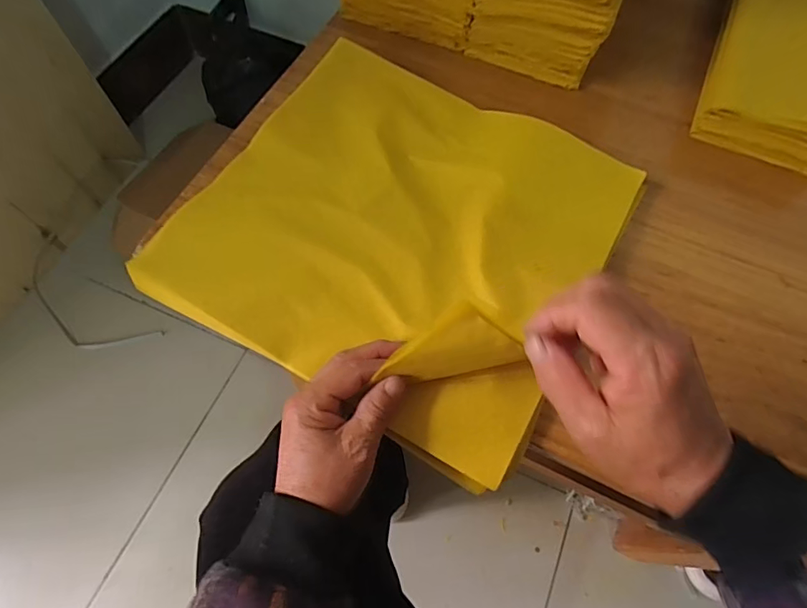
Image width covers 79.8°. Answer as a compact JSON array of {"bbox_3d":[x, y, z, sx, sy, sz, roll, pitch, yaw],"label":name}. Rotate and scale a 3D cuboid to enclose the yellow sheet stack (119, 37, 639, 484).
[{"bbox_3d":[-0.004,-0.075,0.365,0.311,0.068,0.289,28,68,11],"label":"yellow sheet stack"}]

